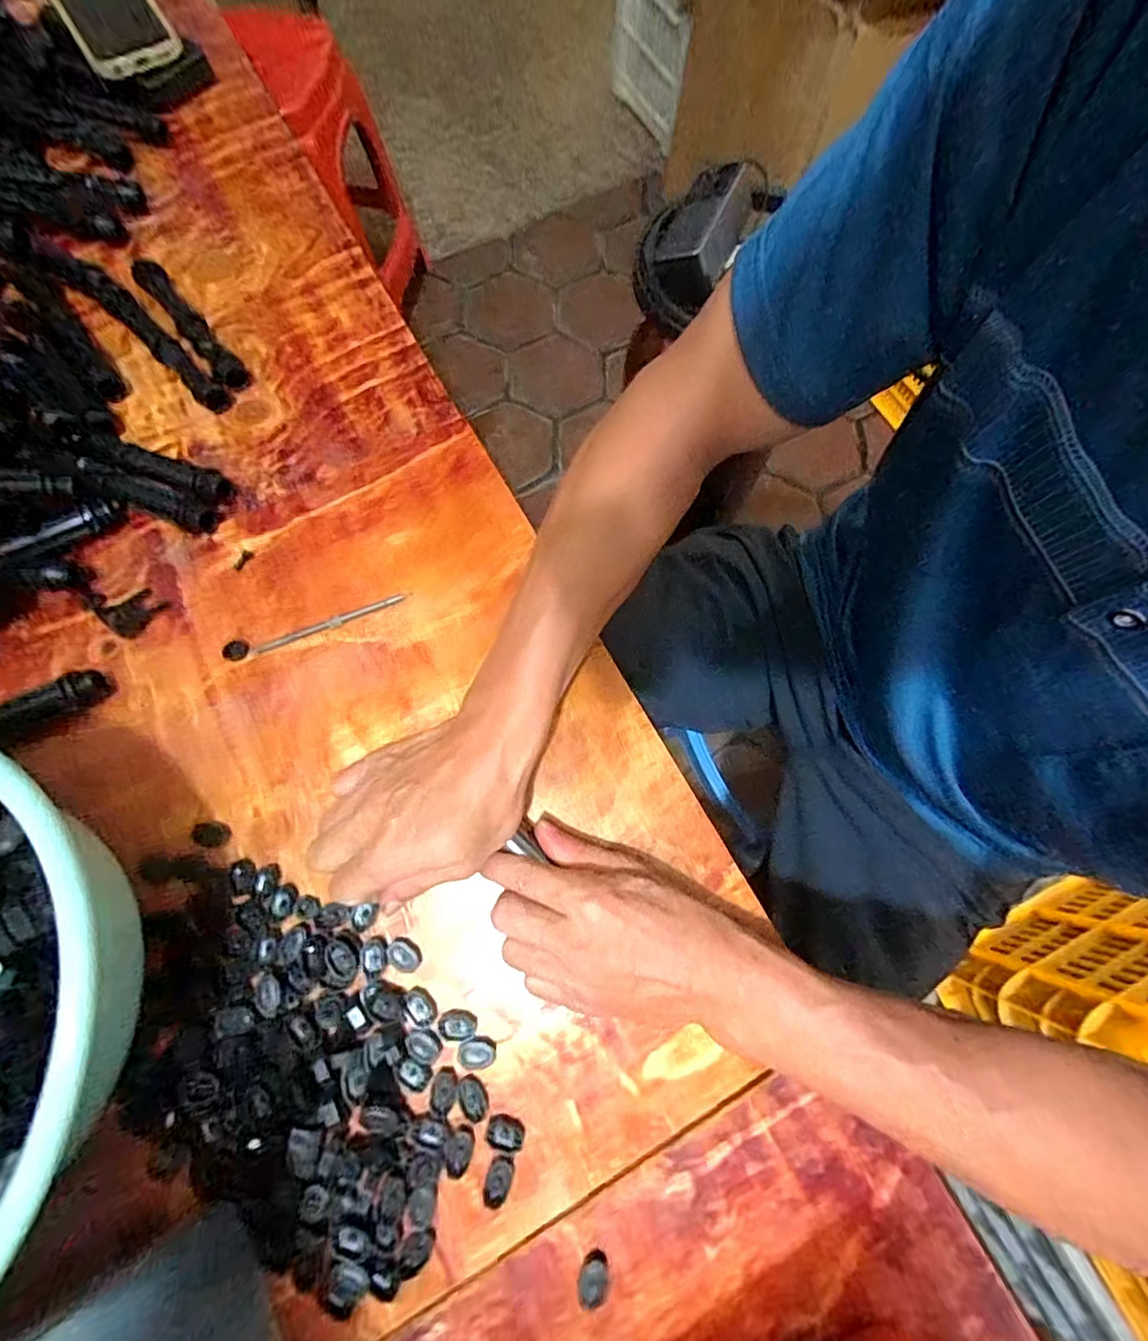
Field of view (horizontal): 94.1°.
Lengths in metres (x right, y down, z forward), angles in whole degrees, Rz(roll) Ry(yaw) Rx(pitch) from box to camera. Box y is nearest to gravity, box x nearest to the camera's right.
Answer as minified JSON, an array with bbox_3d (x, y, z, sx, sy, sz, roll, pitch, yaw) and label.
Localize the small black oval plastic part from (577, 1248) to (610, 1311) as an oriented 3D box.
[{"bbox_3d":[0.010,0.327,0.287,0.017,0.008,0.023,-2,74,-3],"label":"small black oval plastic part"}]

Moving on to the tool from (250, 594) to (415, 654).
[{"bbox_3d":[-0.174,-0.035,0.383,0.115,0.004,0.007,-21,76,-8],"label":"tool"}]

